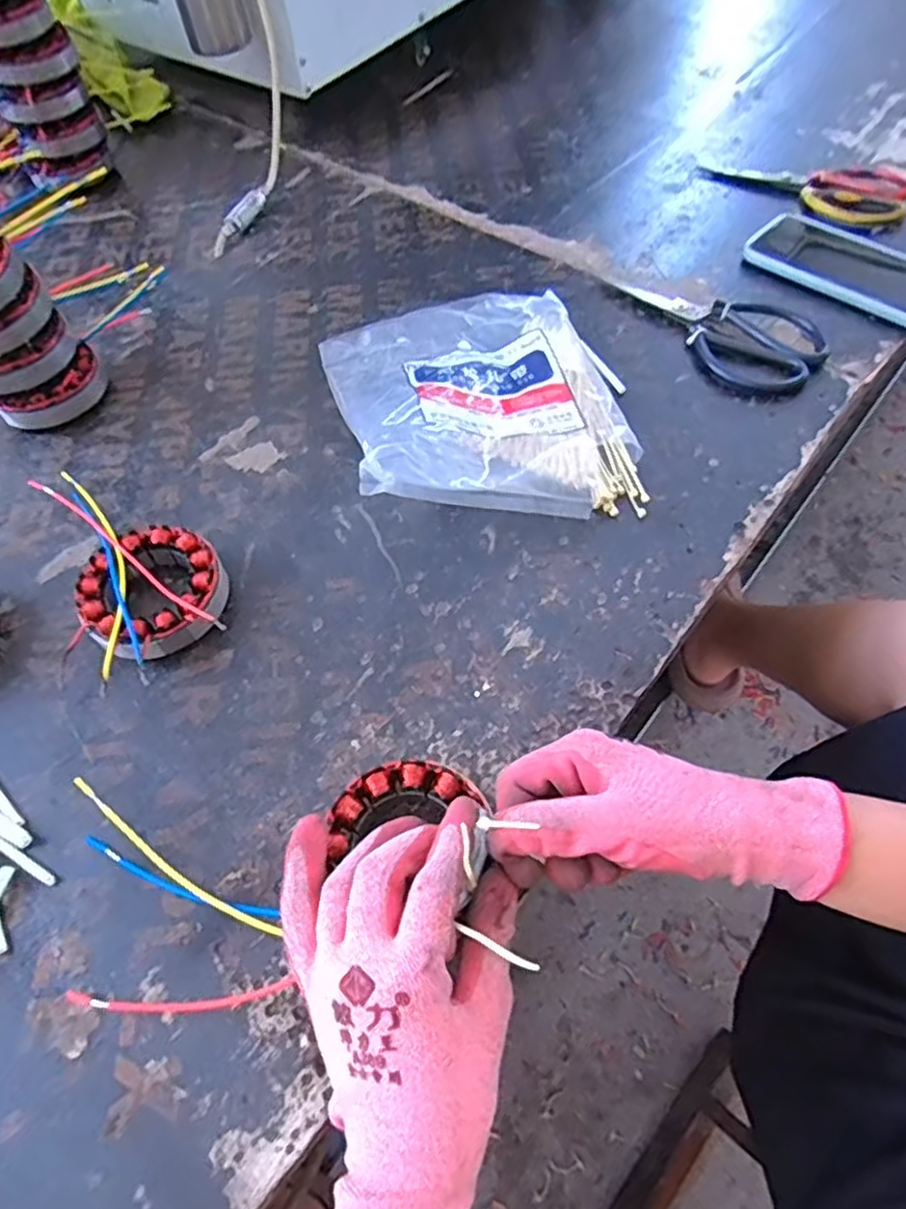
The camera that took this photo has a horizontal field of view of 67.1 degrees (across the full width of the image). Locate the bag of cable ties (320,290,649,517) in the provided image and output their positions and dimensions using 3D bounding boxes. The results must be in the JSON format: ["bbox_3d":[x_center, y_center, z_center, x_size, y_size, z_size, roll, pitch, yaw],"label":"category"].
[{"bbox_3d":[0.020,-0.166,0.503,0.205,0.070,0.250,-15,59,-7],"label":"bag of cable ties"}]

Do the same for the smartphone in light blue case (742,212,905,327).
[{"bbox_3d":[0.346,-0.296,0.593,0.173,0.011,0.090,38,67,23],"label":"smartphone in light blue case"}]

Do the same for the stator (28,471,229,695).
[{"bbox_3d":[-0.209,-0.026,0.449,0.098,0.034,0.158,-27,61,-14],"label":"stator"}]

